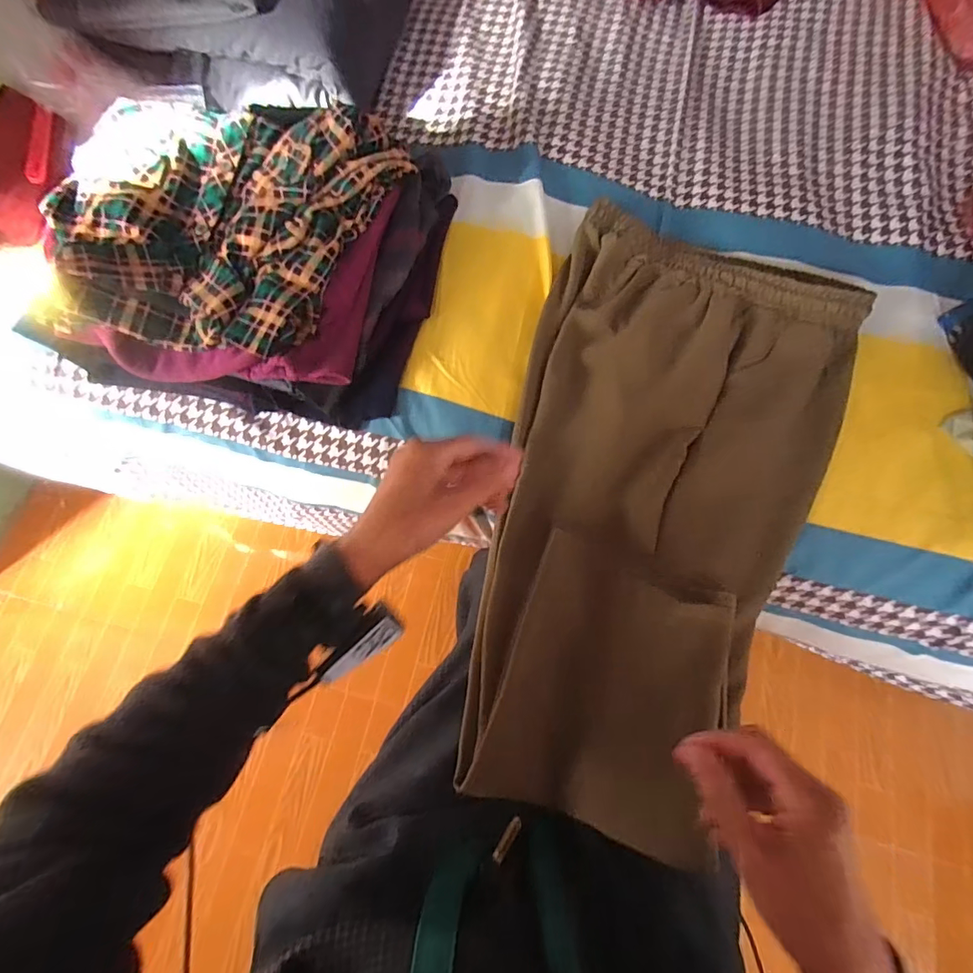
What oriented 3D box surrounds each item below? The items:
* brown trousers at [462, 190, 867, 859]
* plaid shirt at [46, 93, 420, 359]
[{"bbox_3d":[0.166,0.005,0.496,0.315,0.044,0.598,20,74,8],"label":"brown trousers"},{"bbox_3d":[-0.286,-0.284,0.515,0.307,0.068,0.304,21,73,8],"label":"plaid shirt"}]

